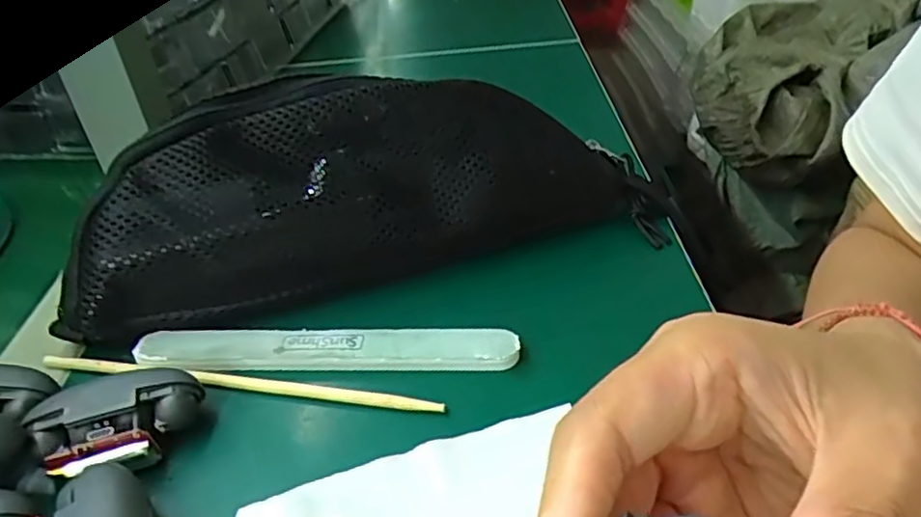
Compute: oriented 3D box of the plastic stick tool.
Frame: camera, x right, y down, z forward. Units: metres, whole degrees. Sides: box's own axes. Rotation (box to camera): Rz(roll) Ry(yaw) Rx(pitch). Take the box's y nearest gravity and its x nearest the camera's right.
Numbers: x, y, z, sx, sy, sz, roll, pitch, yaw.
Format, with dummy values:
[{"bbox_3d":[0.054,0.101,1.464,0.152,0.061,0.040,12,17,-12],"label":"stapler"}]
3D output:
[{"bbox_3d":[-0.061,0.041,0.294,0.172,0.006,0.019,-2,39,5],"label":"plastic stick tool"}]

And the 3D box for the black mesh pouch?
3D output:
[{"bbox_3d":[-0.041,-0.039,0.324,0.286,0.082,0.066,-13,39,-8],"label":"black mesh pouch"}]

